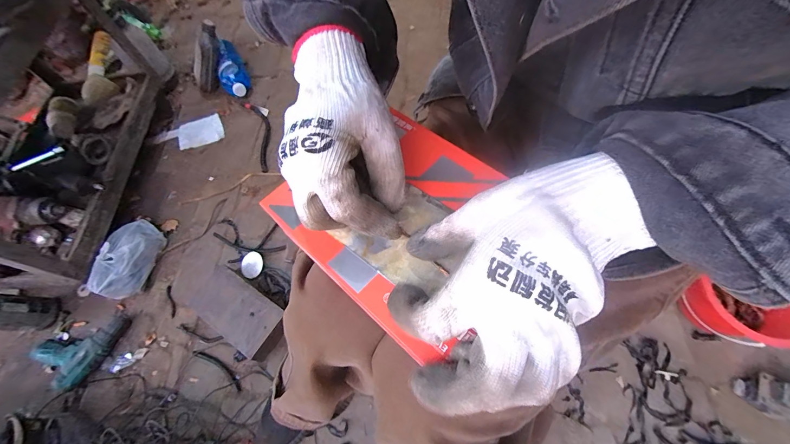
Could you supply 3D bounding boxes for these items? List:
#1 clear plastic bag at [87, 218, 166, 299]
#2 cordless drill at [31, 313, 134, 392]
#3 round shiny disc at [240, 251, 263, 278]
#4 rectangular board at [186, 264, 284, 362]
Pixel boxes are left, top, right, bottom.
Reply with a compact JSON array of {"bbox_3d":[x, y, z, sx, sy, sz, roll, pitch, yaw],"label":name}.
[{"bbox_3d":[-0.640,0.086,0.815,0.077,0.098,0.196,3,62,9],"label":"clear plastic bag"},{"bbox_3d":[-0.706,0.272,0.750,0.143,0.045,0.164,16,65,15],"label":"cordless drill"},{"bbox_3d":[-0.355,0.106,0.830,0.052,0.011,0.064,-6,61,4],"label":"round shiny disc"},{"bbox_3d":[-0.363,0.196,0.763,0.240,0.058,0.117,28,69,20],"label":"rectangular board"}]

